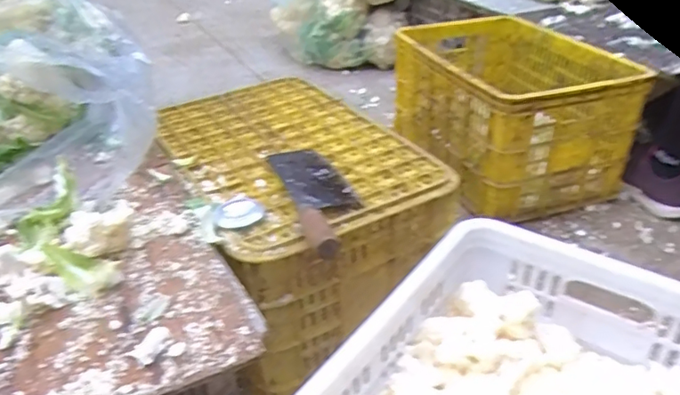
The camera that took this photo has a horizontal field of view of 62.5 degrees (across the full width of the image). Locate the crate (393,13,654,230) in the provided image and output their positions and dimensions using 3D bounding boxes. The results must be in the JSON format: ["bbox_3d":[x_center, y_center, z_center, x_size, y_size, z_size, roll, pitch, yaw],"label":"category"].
[{"bbox_3d":[0.386,-0.224,1.369,0.420,0.292,0.608,-10,32,-14],"label":"crate"}]

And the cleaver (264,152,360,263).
[{"bbox_3d":[-0.029,-0.013,0.754,0.091,0.037,0.297,-9,32,-13],"label":"cleaver"}]

